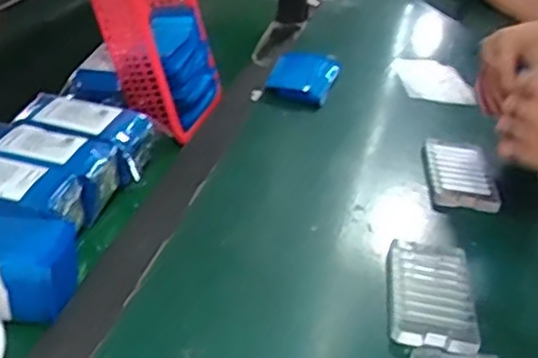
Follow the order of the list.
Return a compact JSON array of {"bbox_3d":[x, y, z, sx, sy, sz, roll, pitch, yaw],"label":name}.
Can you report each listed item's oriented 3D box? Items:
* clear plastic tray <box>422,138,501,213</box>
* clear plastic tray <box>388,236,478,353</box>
[{"bbox_3d":[0.211,-0.005,0.770,0.071,0.023,0.137,6,32,0],"label":"clear plastic tray"},{"bbox_3d":[0.139,0.096,0.587,0.069,0.019,0.126,9,33,4],"label":"clear plastic tray"}]

